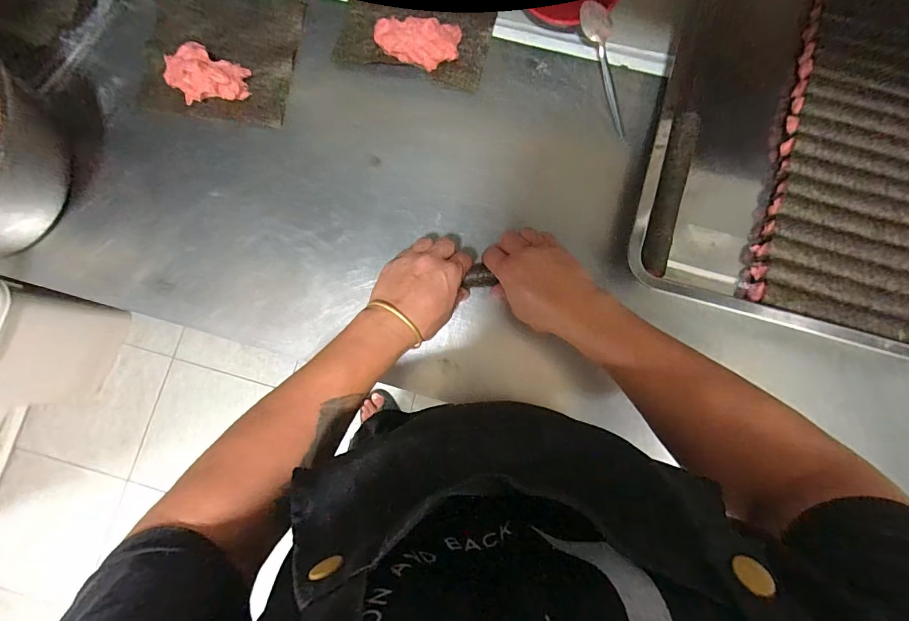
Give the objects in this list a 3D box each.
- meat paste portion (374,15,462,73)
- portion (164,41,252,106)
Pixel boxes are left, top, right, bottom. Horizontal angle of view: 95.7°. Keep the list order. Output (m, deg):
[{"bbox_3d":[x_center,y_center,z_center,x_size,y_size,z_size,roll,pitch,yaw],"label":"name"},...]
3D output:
[{"bbox_3d":[-0.048,-0.349,0.535,0.108,0.028,0.061,-1,84,2],"label":"meat paste portion"},{"bbox_3d":[-0.327,-0.306,0.539,0.104,0.034,0.073,29,86,5],"label":"portion"}]

